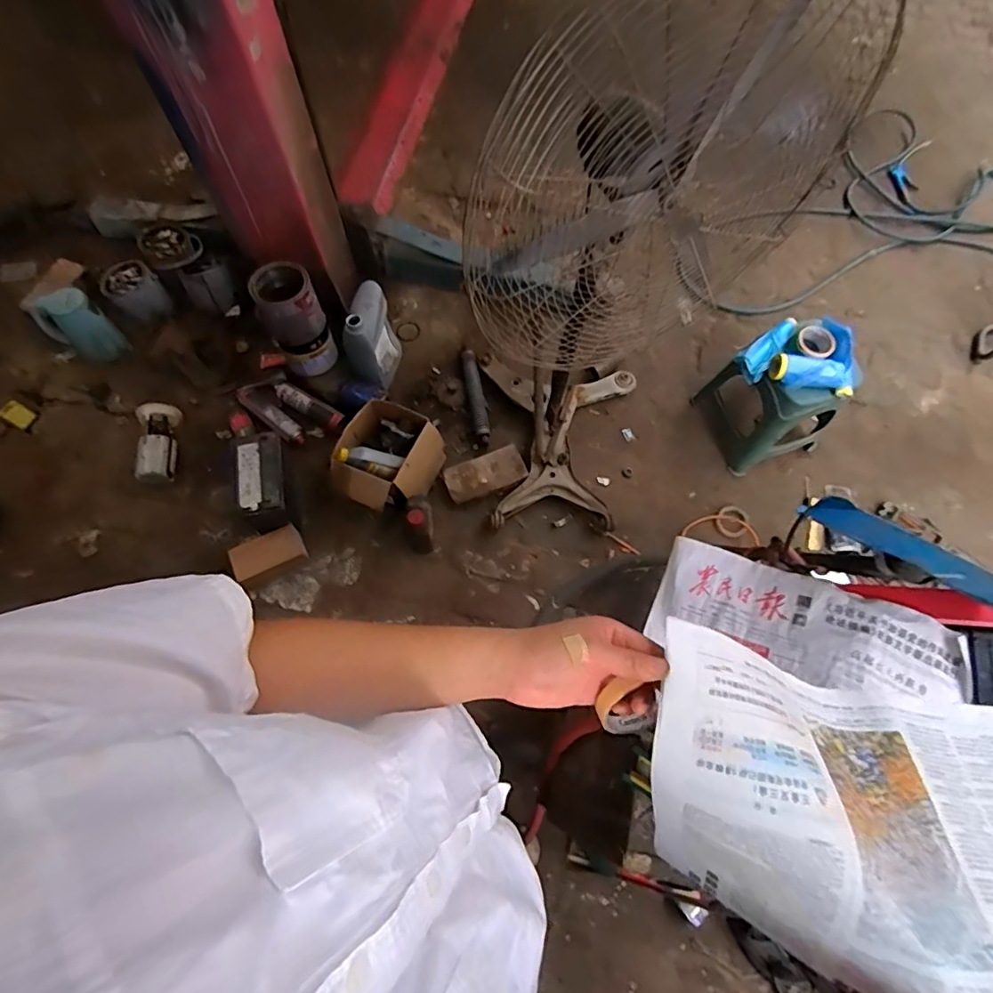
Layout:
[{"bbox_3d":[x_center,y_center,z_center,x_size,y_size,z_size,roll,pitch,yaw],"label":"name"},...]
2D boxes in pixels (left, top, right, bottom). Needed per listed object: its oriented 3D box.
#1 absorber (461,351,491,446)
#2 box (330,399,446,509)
[{"bbox_3d":[-0.068,-0.333,1.758,0.053,0.041,0.360,-9,69,-3],"label":"absorber"},{"bbox_3d":[-0.321,-0.103,1.581,0.255,0.174,0.293,28,71,11],"label":"box"}]

